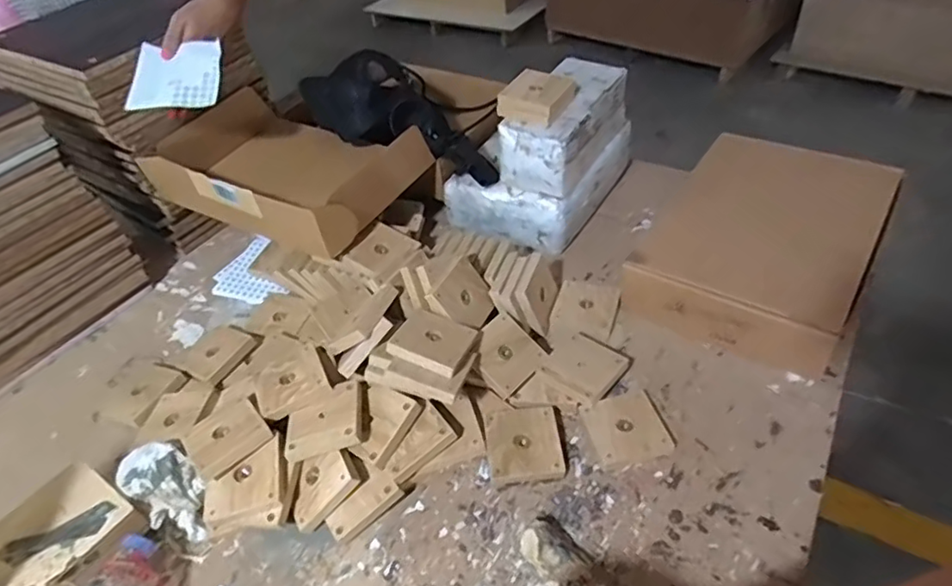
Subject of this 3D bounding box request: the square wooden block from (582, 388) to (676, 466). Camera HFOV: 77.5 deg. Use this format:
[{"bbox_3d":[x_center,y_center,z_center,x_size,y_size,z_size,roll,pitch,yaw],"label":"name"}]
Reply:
[{"bbox_3d":[0.175,0.154,0.681,0.086,0.015,0.080,-12,44,-7],"label":"square wooden block"}]

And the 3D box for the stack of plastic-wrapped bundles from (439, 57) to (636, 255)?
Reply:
[{"bbox_3d":[0.107,-0.228,0.949,0.189,0.183,0.271,24,51,28],"label":"stack of plastic-wrapped bundles"}]

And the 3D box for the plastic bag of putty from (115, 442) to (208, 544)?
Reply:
[{"bbox_3d":[-0.335,0.213,0.646,0.105,0.065,0.064,31,55,32],"label":"plastic bag of putty"}]

